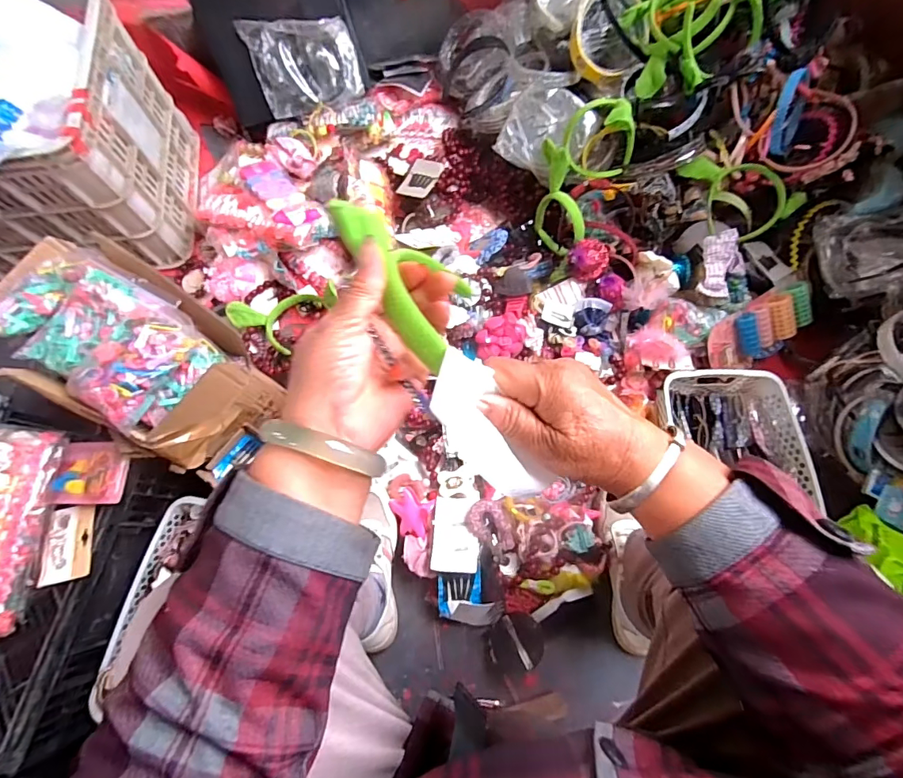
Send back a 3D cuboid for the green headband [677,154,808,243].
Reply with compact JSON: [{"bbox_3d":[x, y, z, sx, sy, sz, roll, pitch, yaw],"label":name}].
[{"bbox_3d":[0.493,-0.337,0.791,0.166,0.055,0.155,-24,74,-6],"label":"green headband"}]

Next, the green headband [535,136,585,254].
[{"bbox_3d":[0.183,-0.333,0.823,0.047,0.139,0.183,-14,74,-3],"label":"green headband"}]

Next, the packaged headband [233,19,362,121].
[{"bbox_3d":[-0.281,-0.626,0.888,0.192,0.025,0.164,-15,113,4],"label":"packaged headband"}]

